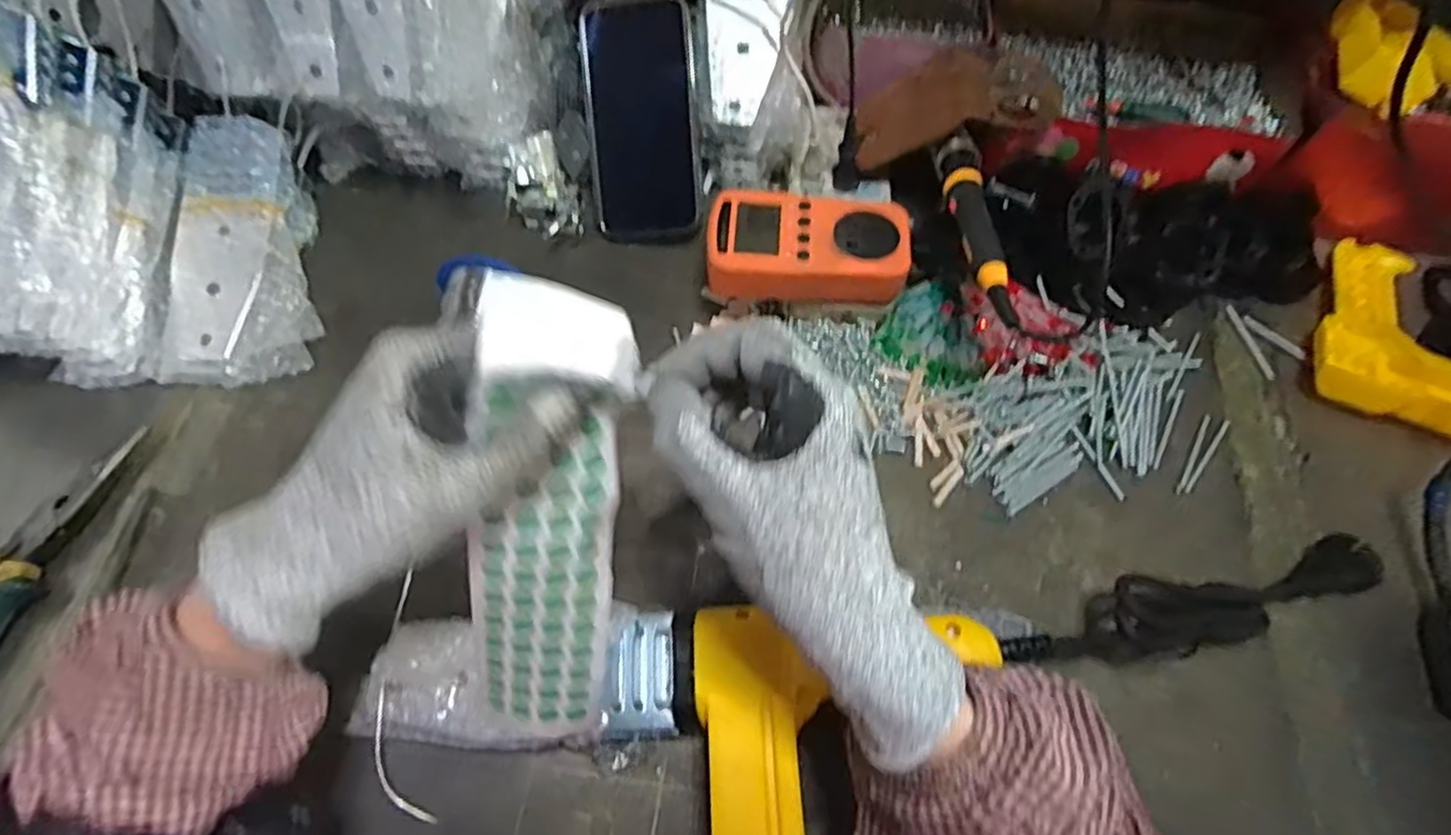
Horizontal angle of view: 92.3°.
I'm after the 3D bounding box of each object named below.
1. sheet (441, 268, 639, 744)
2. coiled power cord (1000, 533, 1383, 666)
[{"bbox_3d":[-0.074,0.051,0.297,0.060,0.220,0.042,5,22,0],"label":"sheet"},{"bbox_3d":[0.269,0.108,0.398,0.210,0.043,0.042,-9,66,-7],"label":"coiled power cord"}]

